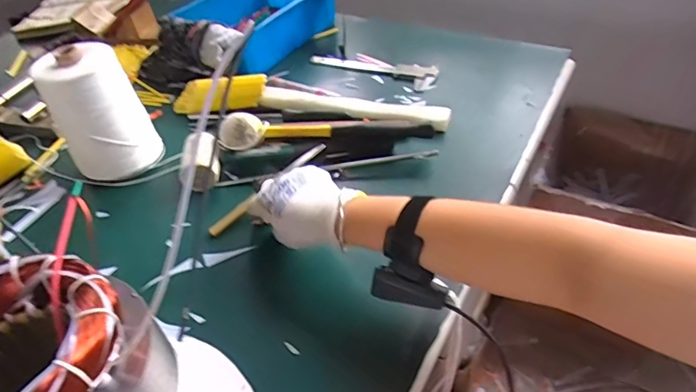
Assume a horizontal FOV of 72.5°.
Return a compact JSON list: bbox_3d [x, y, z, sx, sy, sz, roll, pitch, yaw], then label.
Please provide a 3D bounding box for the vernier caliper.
[{"bbox_3d":[0.044,-0.230,0.830,0.223,0.013,0.060,23,51,27],"label":"vernier caliper"}]

